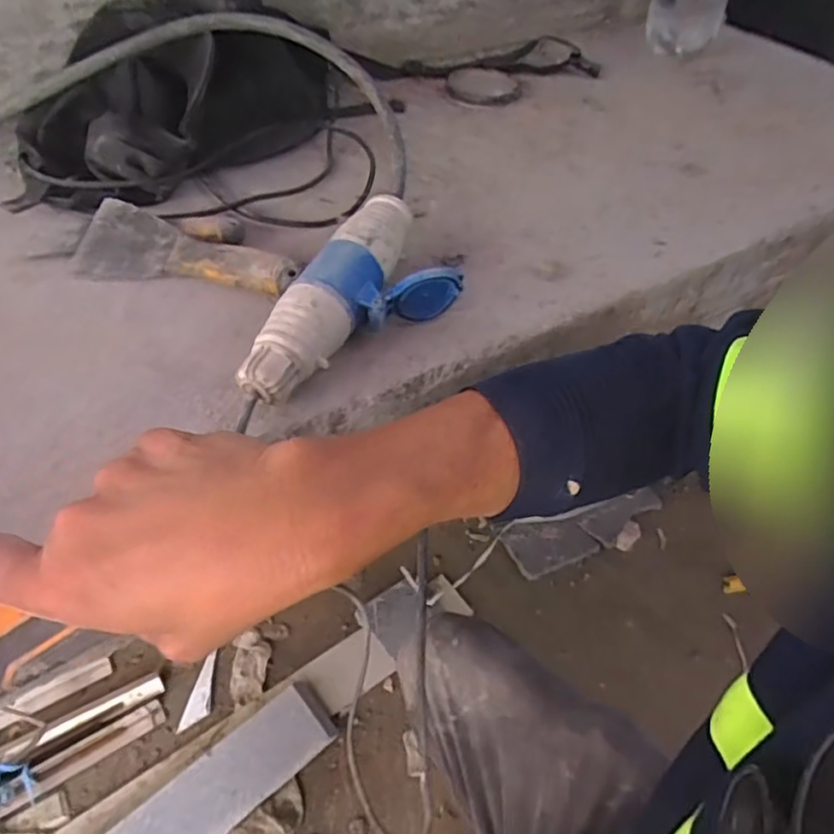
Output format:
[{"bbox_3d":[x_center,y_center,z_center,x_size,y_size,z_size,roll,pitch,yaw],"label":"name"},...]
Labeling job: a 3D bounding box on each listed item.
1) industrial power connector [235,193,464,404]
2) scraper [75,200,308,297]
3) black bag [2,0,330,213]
[{"bbox_3d":[-0.032,-0.076,0.418,0.087,0.042,0.185,19,50,15],"label":"industrial power connector"},{"bbox_3d":[-0.174,-0.125,0.481,0.180,0.022,0.061,11,48,8],"label":"scraper"},{"bbox_3d":[-0.217,-0.300,0.561,0.279,0.126,0.156,-32,56,-27],"label":"black bag"}]

